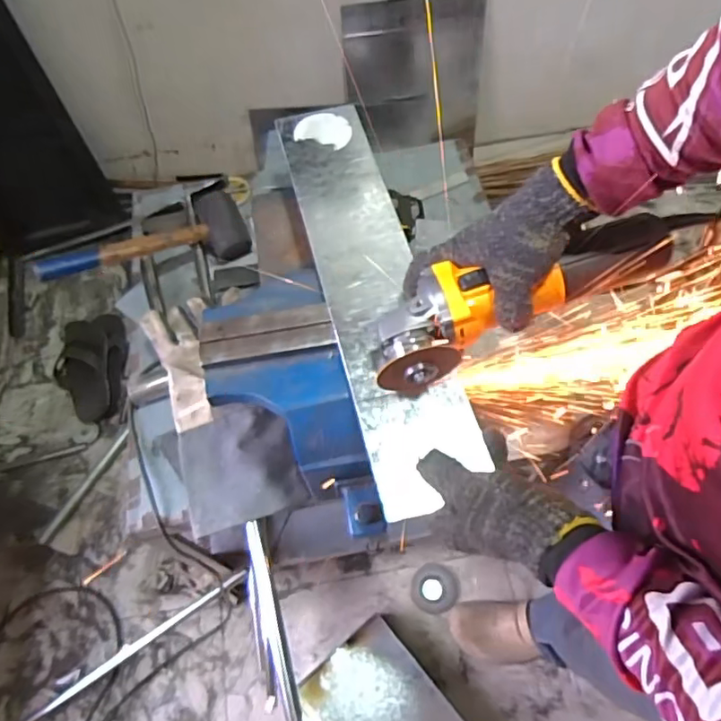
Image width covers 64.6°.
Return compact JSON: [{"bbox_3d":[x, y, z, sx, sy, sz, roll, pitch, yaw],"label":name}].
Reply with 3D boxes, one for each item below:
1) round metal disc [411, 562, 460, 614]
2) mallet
[{"bbox_3d":[0.154,0.473,1.184,0.094,0.022,0.095,-1,61,1],"label":"round metal disc"},{"bbox_3d":[-0.330,-0.186,0.872,0.308,0.067,0.125,-19,61,-25],"label":"mallet"}]

